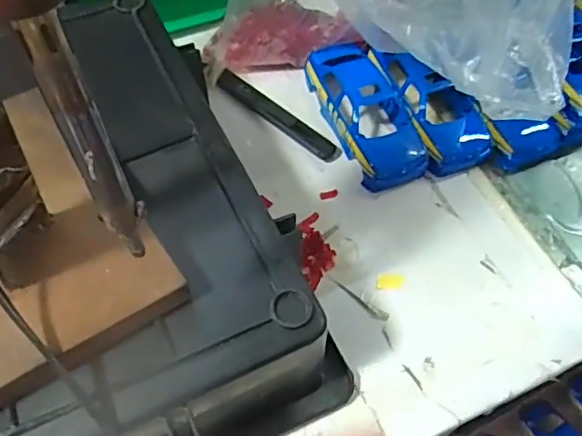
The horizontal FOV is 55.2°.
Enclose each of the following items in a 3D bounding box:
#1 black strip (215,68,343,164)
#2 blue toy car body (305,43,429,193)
[{"bbox_3d":[-0.011,-0.082,0.443,0.122,0.004,0.020,38,63,19],"label":"black strip"},{"bbox_3d":[0.058,-0.084,0.428,0.060,0.040,0.125,-13,60,-12],"label":"blue toy car body"}]

